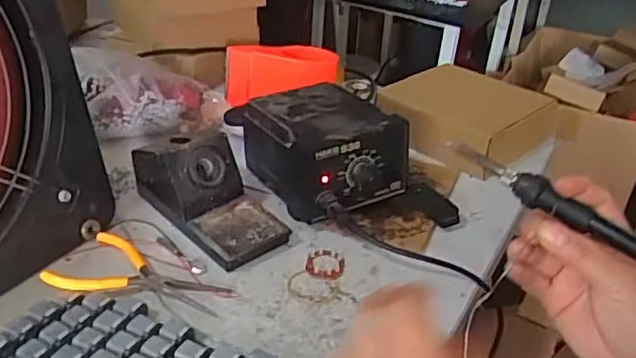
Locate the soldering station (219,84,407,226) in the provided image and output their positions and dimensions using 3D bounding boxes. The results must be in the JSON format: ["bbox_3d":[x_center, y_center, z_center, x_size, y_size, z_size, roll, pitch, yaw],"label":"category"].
[{"bbox_3d":[0.002,-0.031,0.626,0.120,0.083,0.157,-18,37,-31],"label":"soldering station"}]

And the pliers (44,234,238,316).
[{"bbox_3d":[-0.142,0.073,0.515,0.136,0.018,0.077,6,32,5],"label":"pliers"}]

